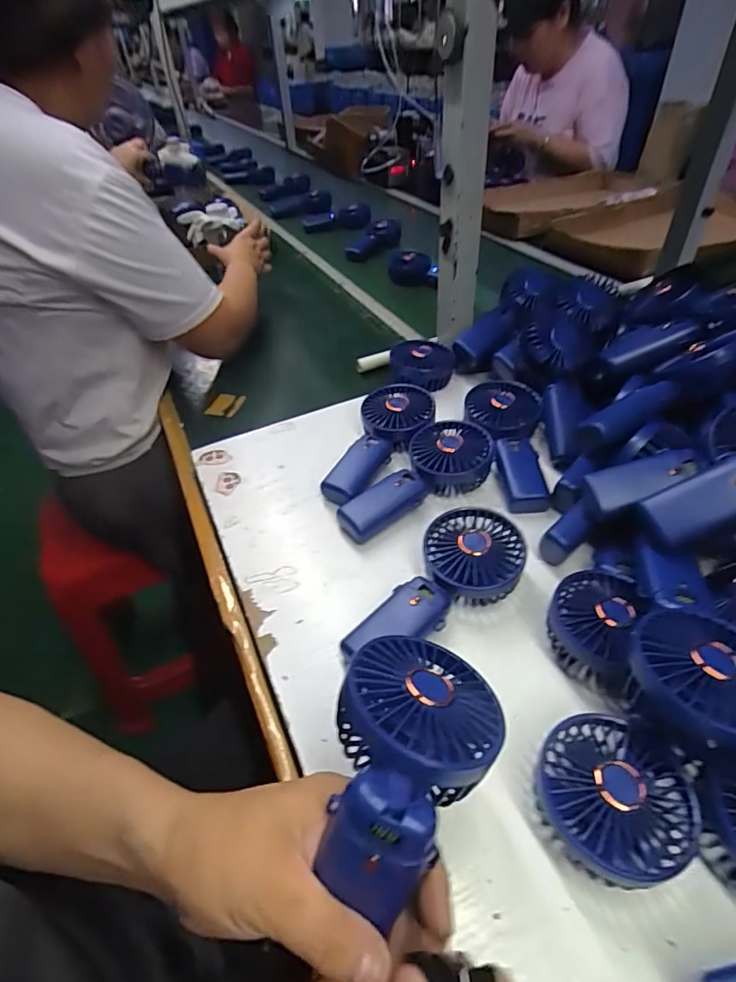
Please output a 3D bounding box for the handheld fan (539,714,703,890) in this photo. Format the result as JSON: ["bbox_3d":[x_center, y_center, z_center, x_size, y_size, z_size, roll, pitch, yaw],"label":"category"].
[{"bbox_3d":[0.147,0.187,0.304,0.083,0.048,0.086,-25,47,-20],"label":"handheld fan"}]

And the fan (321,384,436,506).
[{"bbox_3d":[0.022,-0.055,0.561,0.085,0.046,0.188,12,46,16],"label":"fan"}]

